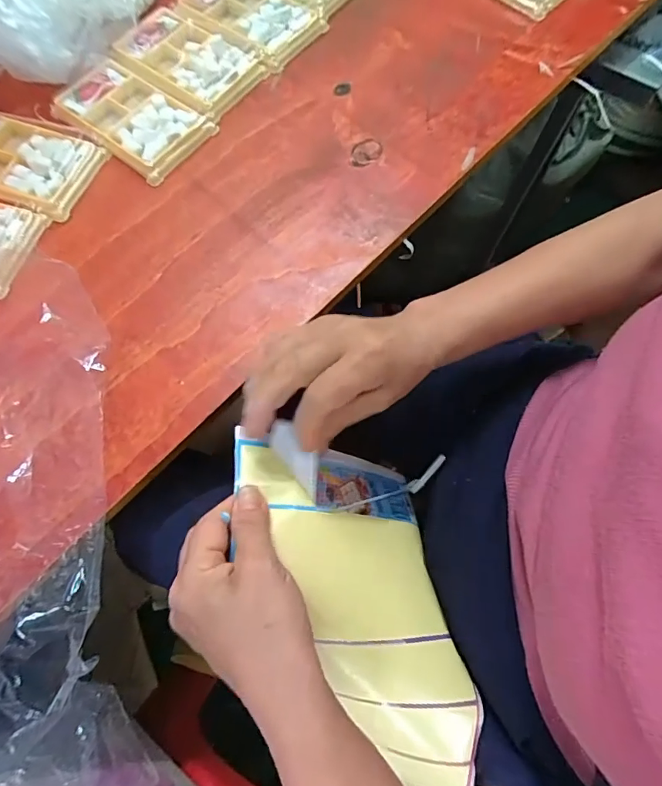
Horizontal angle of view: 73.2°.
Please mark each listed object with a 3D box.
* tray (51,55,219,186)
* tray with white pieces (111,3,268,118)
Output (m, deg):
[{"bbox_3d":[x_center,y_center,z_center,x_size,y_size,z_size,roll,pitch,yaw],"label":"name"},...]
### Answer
[{"bbox_3d":[-0.174,-0.244,0.389,0.132,0.009,0.076,39,77,10],"label":"tray"},{"bbox_3d":[-0.132,-0.309,0.405,0.132,0.013,0.078,39,77,10],"label":"tray with white pieces"}]

